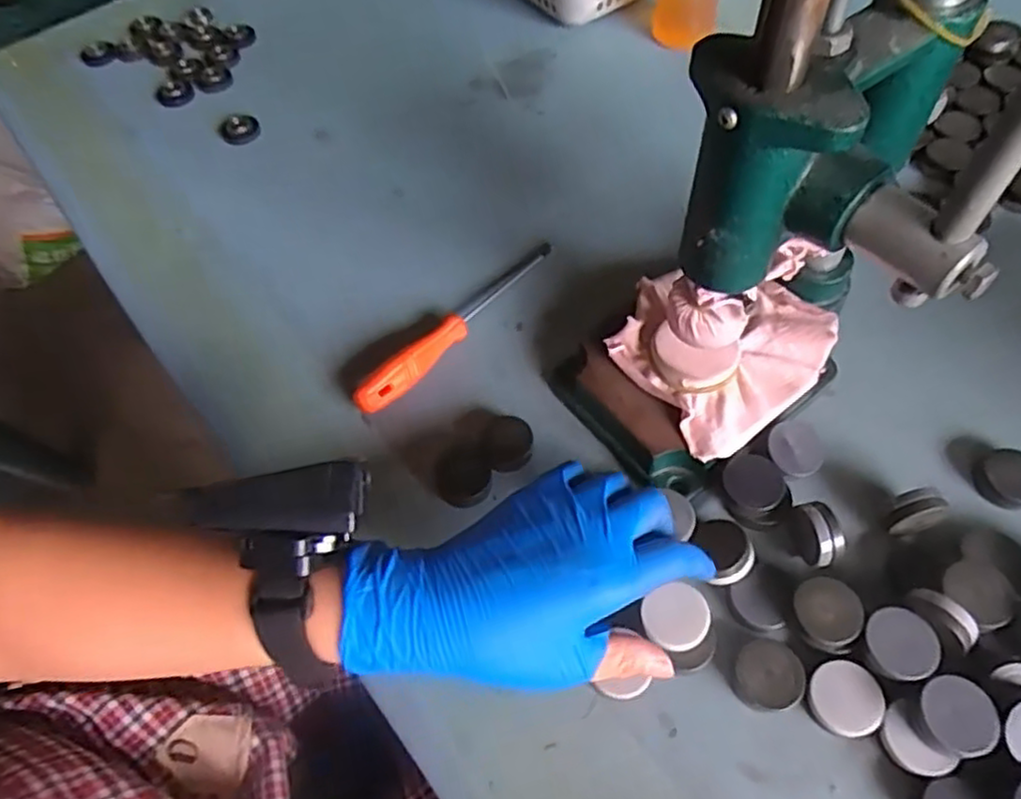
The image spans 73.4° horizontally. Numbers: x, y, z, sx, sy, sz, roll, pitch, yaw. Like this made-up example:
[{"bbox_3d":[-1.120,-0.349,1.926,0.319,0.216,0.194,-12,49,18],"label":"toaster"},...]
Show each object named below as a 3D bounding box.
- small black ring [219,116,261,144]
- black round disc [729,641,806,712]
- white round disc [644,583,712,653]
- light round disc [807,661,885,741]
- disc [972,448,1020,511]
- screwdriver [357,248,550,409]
[{"bbox_3d":[-0.237,-0.236,0.601,0.031,0.014,0.031,-2,59,4],"label":"small black ring"},{"bbox_3d":[0.128,0.136,0.338,0.035,0.009,0.032,-2,59,4],"label":"black round disc"},{"bbox_3d":[0.083,0.110,0.339,0.032,0.008,0.027,-24,73,0],"label":"white round disc"},{"bbox_3d":[0.162,0.144,0.330,0.032,0.004,0.033,-5,70,15],"label":"light round disc"},{"bbox_3d":[0.279,0.043,0.382,0.029,0.014,0.031,-2,59,4],"label":"disc"},{"bbox_3d":[-0.033,-0.054,0.458,0.017,0.026,0.179,35,68,22],"label":"screwdriver"}]

